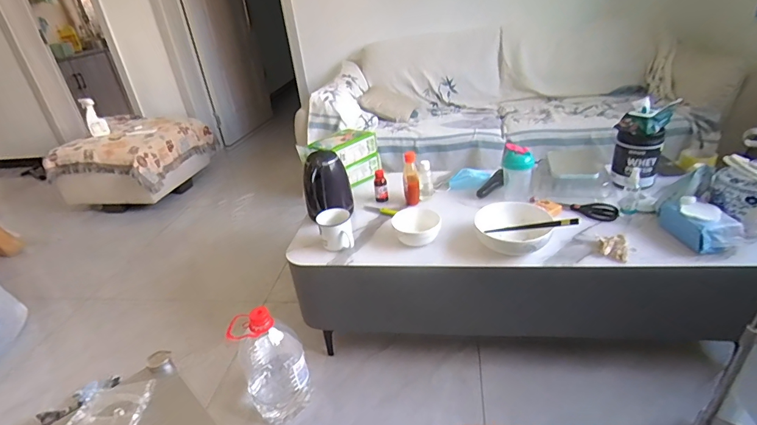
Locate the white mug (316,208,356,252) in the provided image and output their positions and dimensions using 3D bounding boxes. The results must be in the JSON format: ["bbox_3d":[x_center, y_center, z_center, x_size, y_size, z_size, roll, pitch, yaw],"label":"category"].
[{"bbox_3d":[-0.121,0.052,1.189,0.097,0.092,0.089,-9,29,-5],"label":"white mug"}]

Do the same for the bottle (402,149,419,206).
[{"bbox_3d":[0.104,-0.101,1.361,0.048,0.199,0.064,-5,29,2],"label":"bottle"}]

